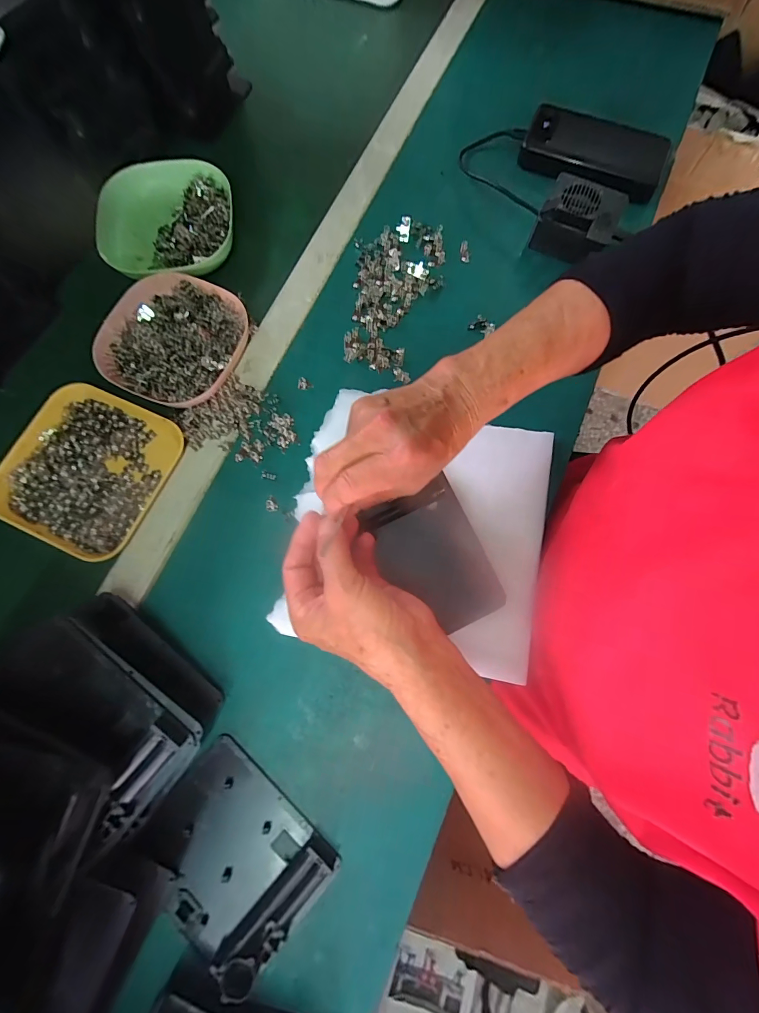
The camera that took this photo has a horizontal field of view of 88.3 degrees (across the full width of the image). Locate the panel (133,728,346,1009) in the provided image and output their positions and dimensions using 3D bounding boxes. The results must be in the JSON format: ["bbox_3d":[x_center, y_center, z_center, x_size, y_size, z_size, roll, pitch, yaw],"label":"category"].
[{"bbox_3d":[-0.113,0.263,0.292,0.129,0.017,0.104,42,80,10],"label":"panel"}]

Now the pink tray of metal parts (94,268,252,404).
[{"bbox_3d":[-0.210,-0.171,0.393,0.136,0.030,0.134,22,77,6],"label":"pink tray of metal parts"}]

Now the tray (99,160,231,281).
[{"bbox_3d":[-0.240,-0.313,0.435,0.155,0.034,0.144,1,76,1],"label":"tray"}]

